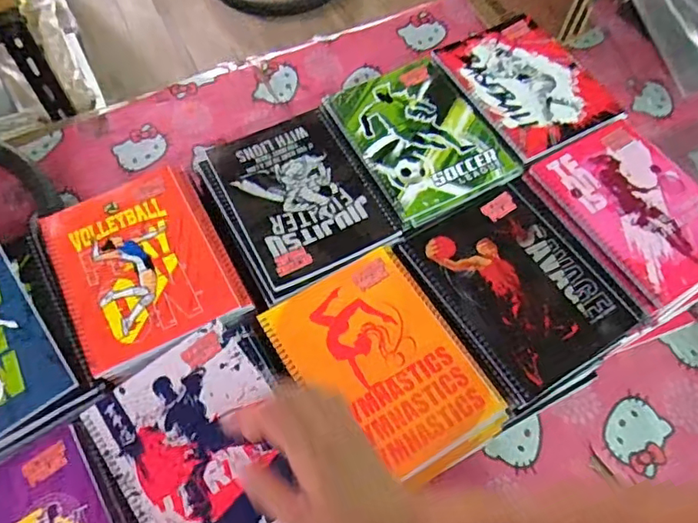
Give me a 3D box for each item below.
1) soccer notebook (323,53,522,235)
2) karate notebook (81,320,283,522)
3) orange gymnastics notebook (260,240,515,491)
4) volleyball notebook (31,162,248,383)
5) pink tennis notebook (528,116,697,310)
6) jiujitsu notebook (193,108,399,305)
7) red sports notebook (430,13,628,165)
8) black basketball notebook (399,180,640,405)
[{"bbox_3d":[0.082,-0.149,0.643,0.158,0.009,0.204,-26,66,-12],"label":"soccer notebook"},{"bbox_3d":[-0.120,0.167,0.479,0.151,0.010,0.203,-34,68,-15],"label":"karate notebook"},{"bbox_3d":[0.033,0.098,0.524,0.151,0.020,0.209,-30,67,-14],"label":"orange gymnastics notebook"},{"bbox_3d":[-0.218,0.001,0.568,0.170,0.013,0.205,-29,67,-13],"label":"volleyball notebook"},{"bbox_3d":[0.315,-0.063,0.593,0.145,0.014,0.198,-29,67,-13],"label":"pink tennis notebook"},{"bbox_3d":[-0.058,-0.074,0.599,0.161,0.010,0.201,-27,66,-12],"label":"jiujitsu notebook"},{"bbox_3d":[0.218,-0.222,0.677,0.151,0.012,0.197,-26,66,-12],"label":"red sports notebook"},{"bbox_3d":[0.175,0.017,0.554,0.171,0.008,0.198,-28,66,-13],"label":"black basketball notebook"}]

